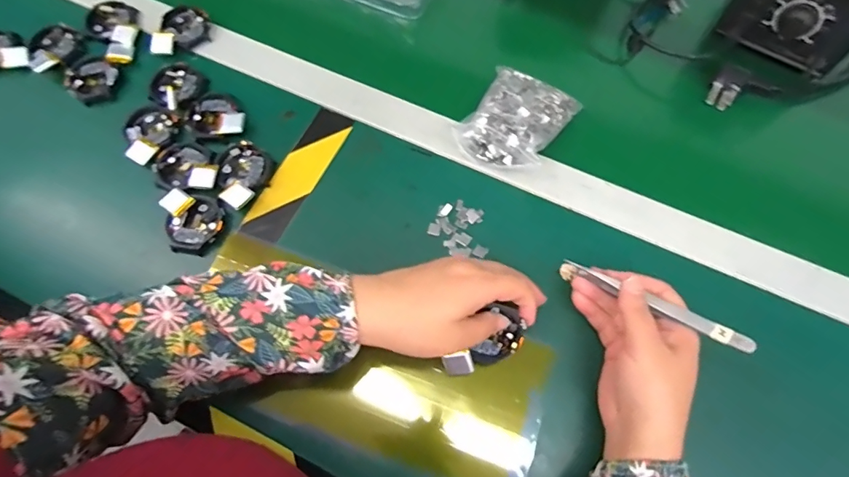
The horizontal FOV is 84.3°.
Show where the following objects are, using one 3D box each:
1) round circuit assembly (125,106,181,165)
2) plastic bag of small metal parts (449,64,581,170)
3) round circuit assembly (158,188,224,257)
[{"bbox_3d":[-0.261,-0.097,0.438,0.045,0.011,0.060,16,70,7],"label":"round circuit assembly"},{"bbox_3d":[0.085,-0.108,0.434,0.079,0.024,0.108,29,73,11],"label":"plastic bag of small metal parts"},{"bbox_3d":[-0.207,-0.014,0.409,0.056,0.016,0.051,0,69,1],"label":"round circuit assembly"}]

